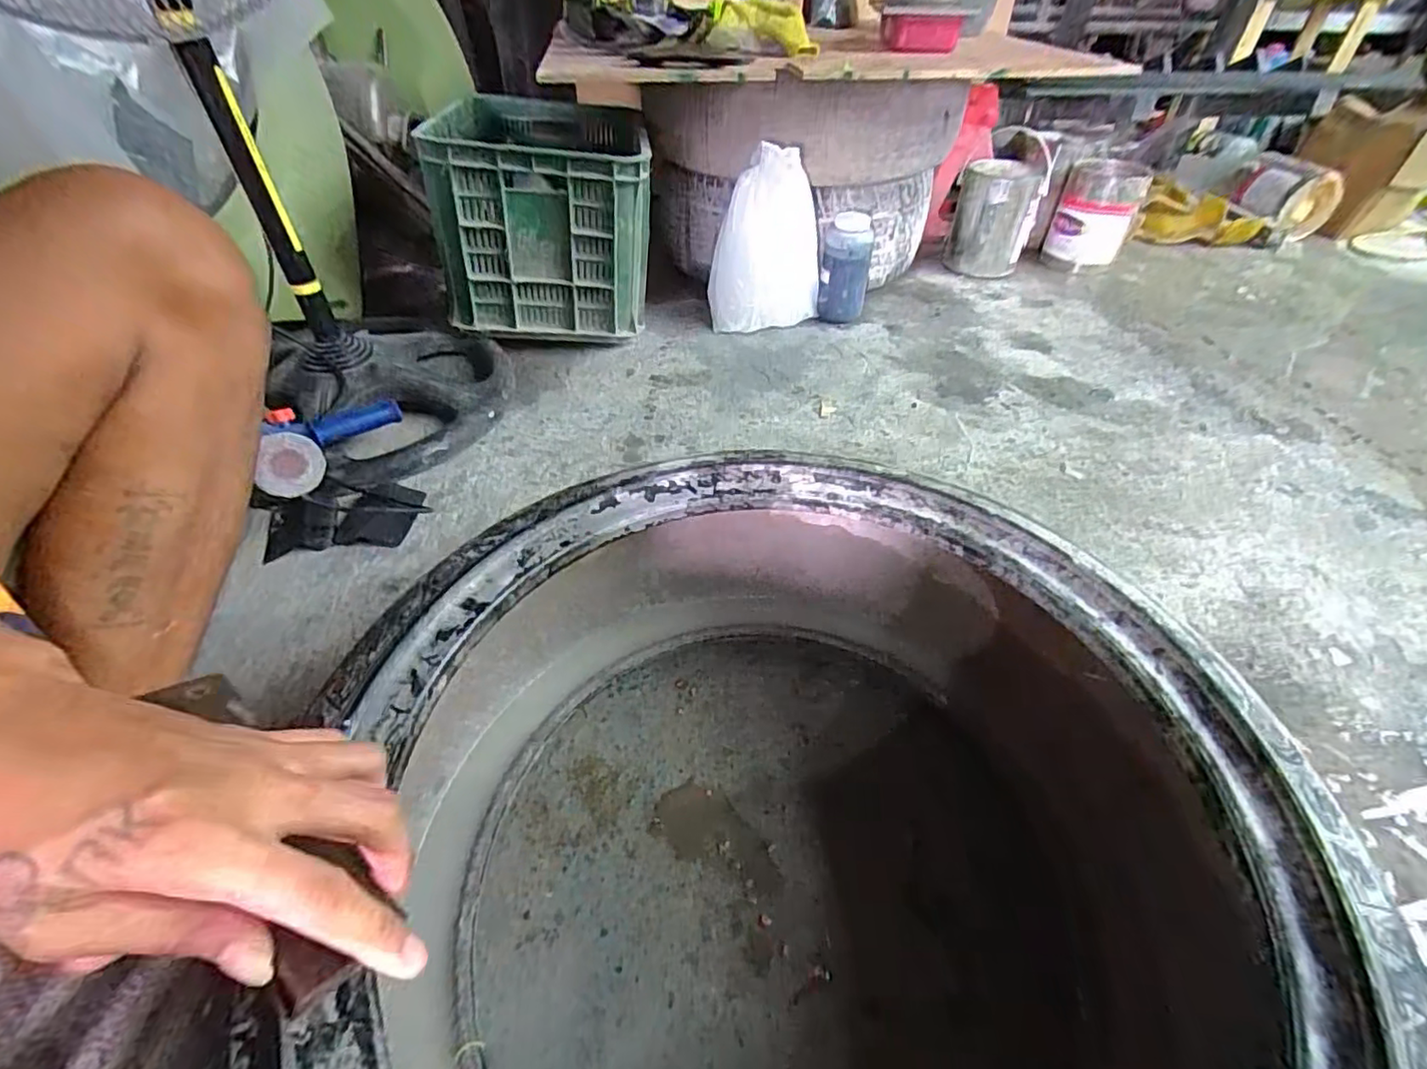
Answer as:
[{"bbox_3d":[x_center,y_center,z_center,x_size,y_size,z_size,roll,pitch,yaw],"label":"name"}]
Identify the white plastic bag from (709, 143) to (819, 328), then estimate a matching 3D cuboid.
[{"bbox_3d":[0.096,-0.529,1.126,0.210,0.285,0.091,1,45,2],"label":"white plastic bag"}]

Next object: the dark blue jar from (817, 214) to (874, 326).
[{"bbox_3d":[0.261,-0.524,1.203,0.094,0.174,0.101,11,46,12],"label":"dark blue jar"}]

